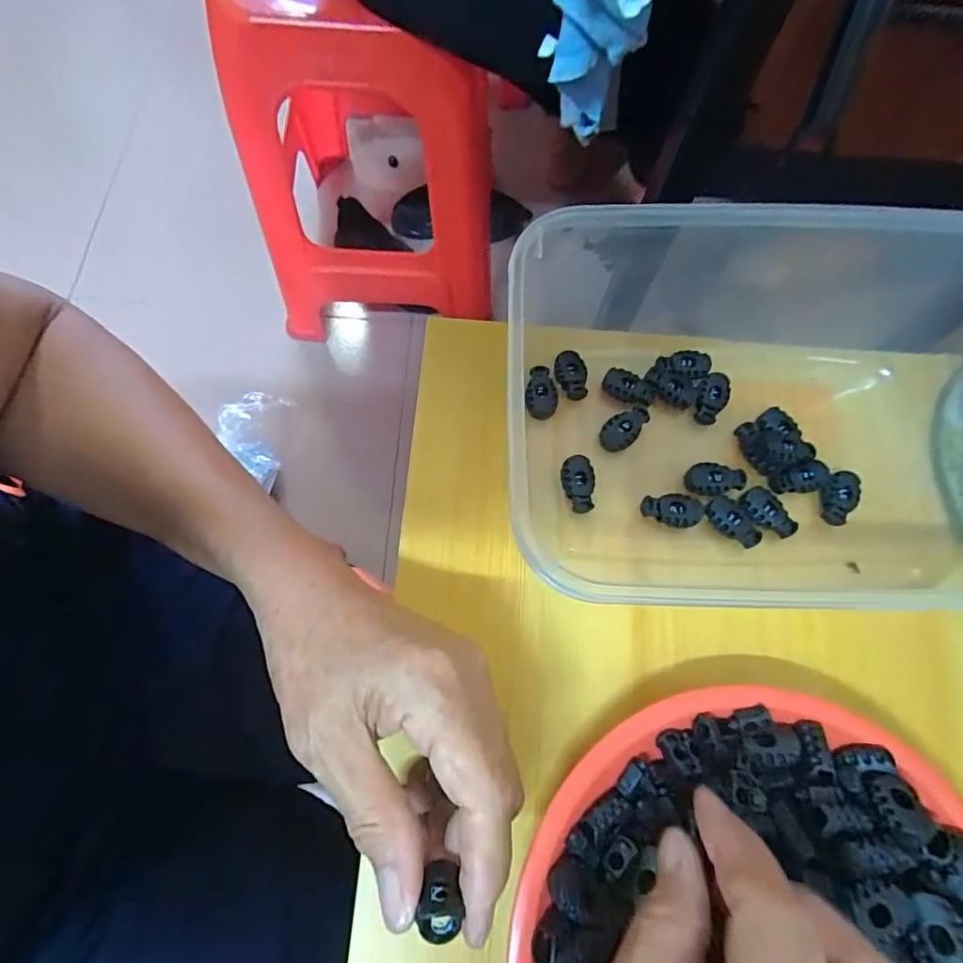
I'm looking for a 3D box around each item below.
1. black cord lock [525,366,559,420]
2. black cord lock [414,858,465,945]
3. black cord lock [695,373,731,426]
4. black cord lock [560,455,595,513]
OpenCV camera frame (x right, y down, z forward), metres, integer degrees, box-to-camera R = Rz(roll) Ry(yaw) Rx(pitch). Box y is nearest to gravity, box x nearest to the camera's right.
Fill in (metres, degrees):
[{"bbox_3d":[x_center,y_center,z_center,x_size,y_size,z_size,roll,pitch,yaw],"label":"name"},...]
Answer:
[{"bbox_3d":[0.033,-0.049,0.285,0.017,0.009,0.027,10,72,1],"label":"black cord lock"},{"bbox_3d":[-0.013,0.135,0.169,0.013,0.016,0.017,5,72,-1],"label":"black cord lock"},{"bbox_3d":[0.124,-0.045,0.282,0.016,0.007,0.028,26,73,6],"label":"black cord lock"},{"bbox_3d":[0.049,0.002,0.267,0.018,0.012,0.028,7,72,0],"label":"black cord lock"}]

